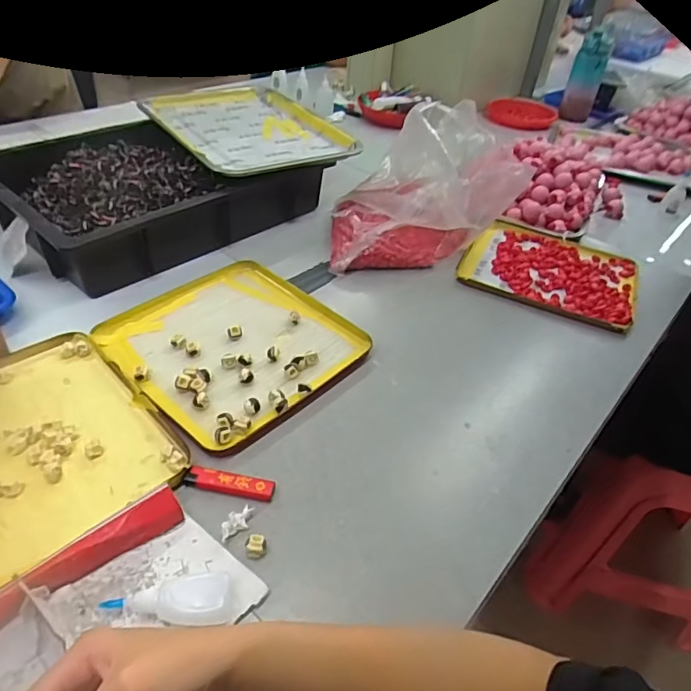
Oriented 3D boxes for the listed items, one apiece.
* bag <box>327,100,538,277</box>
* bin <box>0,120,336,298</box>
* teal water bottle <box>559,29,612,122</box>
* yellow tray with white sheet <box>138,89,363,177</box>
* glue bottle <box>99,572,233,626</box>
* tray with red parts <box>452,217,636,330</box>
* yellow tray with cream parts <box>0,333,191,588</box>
[{"bbox_3d":[0.098,-0.232,0.763,0.247,0.170,0.166,-5,44,-13],"label":"bag"},{"bbox_3d":[-0.282,-0.242,0.779,0.298,0.081,0.408,34,49,27],"label":"bin"},{"bbox_3d":[0.598,-0.666,1.292,0.073,0.201,0.062,19,44,13],"label":"teal water bottle"},{"bbox_3d":[-0.176,-0.366,0.875,0.260,0.035,0.362,-25,51,-30],"label":"yellow tray with white sheet"},{"bbox_3d":[-0.128,0.190,0.377,0.089,0.020,0.036,-3,43,-11],"label":"glue bottle"},{"bbox_3d":[0.304,-0.116,0.767,0.237,0.016,0.222,23,45,17],"label":"tray with red parts"},{"bbox_3d":[-0.298,0.097,0.462,0.235,0.015,0.232,-31,54,-34],"label":"yellow tray with cream parts"}]

